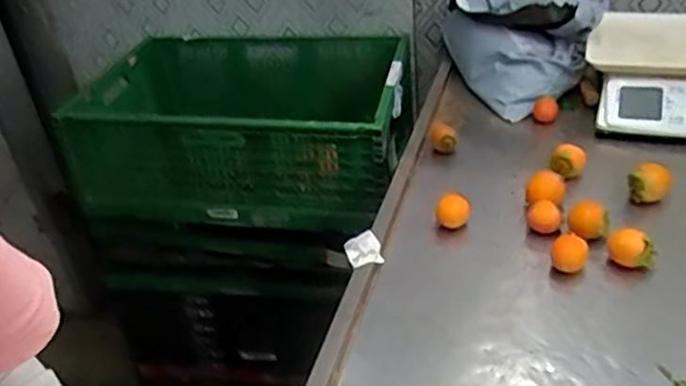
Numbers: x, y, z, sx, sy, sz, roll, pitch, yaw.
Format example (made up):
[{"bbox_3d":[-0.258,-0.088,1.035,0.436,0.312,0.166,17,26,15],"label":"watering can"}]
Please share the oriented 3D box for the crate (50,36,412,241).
[{"bbox_3d":[-0.186,-0.125,1.258,0.598,0.215,0.392,1,36,11],"label":"crate"}]

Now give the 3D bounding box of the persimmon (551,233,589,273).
[{"bbox_3d":[0.259,0.069,0.746,0.038,0.031,0.038,4,36,16],"label":"persimmon"}]

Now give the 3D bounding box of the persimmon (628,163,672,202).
[{"bbox_3d":[0.390,-0.011,0.831,0.048,0.048,0.045,11,39,24],"label":"persimmon"}]

